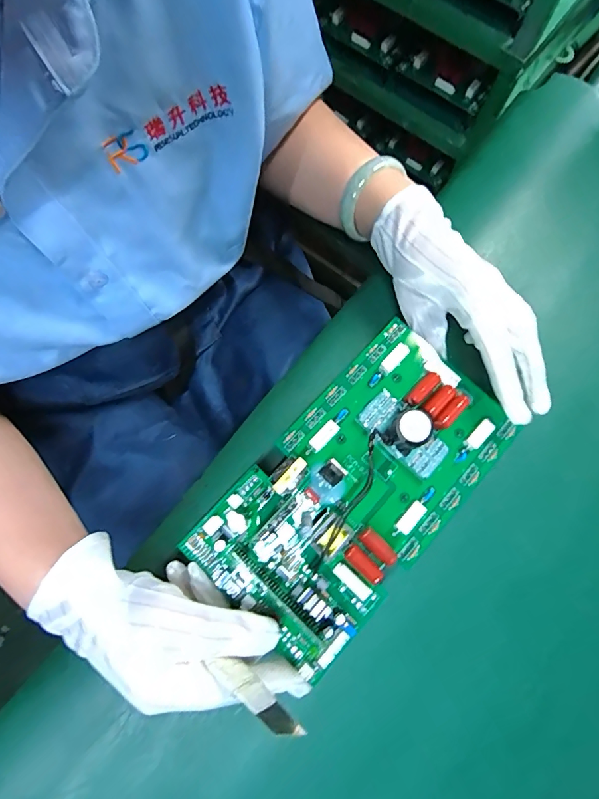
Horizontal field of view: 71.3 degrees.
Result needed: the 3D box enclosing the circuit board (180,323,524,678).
[{"bbox_3d":[0.042,0.056,0.283,0.122,0.039,0.219,42,78,9],"label":"circuit board"}]

